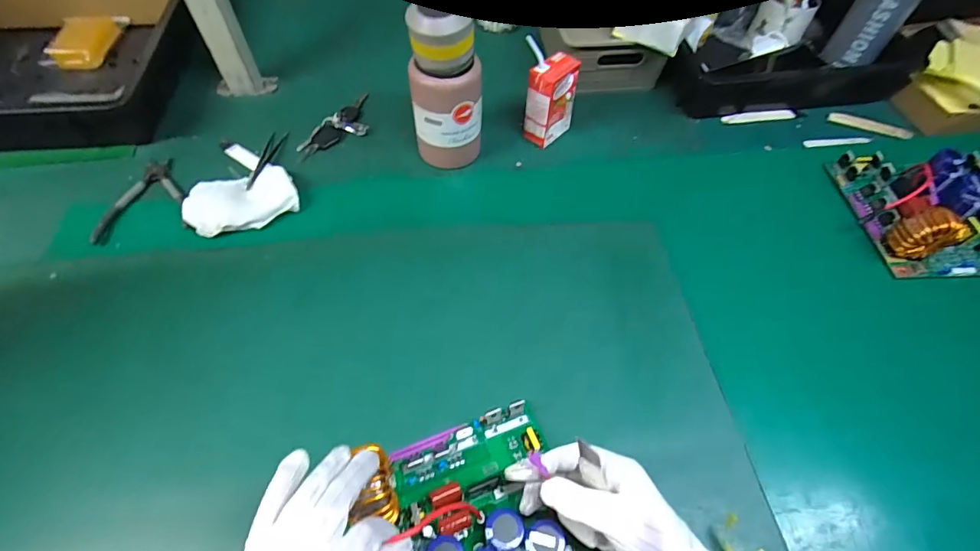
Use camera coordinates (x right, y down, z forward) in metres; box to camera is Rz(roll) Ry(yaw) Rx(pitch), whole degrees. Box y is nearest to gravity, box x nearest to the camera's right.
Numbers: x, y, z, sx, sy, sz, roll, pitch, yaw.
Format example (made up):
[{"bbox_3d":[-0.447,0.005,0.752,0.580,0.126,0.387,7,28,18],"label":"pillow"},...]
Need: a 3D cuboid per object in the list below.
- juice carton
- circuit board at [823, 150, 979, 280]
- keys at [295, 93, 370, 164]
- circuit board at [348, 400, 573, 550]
[{"bbox_3d":[0.082,-0.251,0.635,0.044,0.141,0.071,40,63,22],"label":"juice carton"},{"bbox_3d":[0.546,-0.093,0.576,0.153,0.061,0.188,-2,56,-3],"label":"circuit board"},{"bbox_3d":[-0.213,-0.219,0.679,0.060,0.017,0.150,28,60,16],"label":"keys"},{"bbox_3d":[-0.026,0.188,0.377,0.183,0.061,0.134,-18,58,-13],"label":"circuit board"}]

